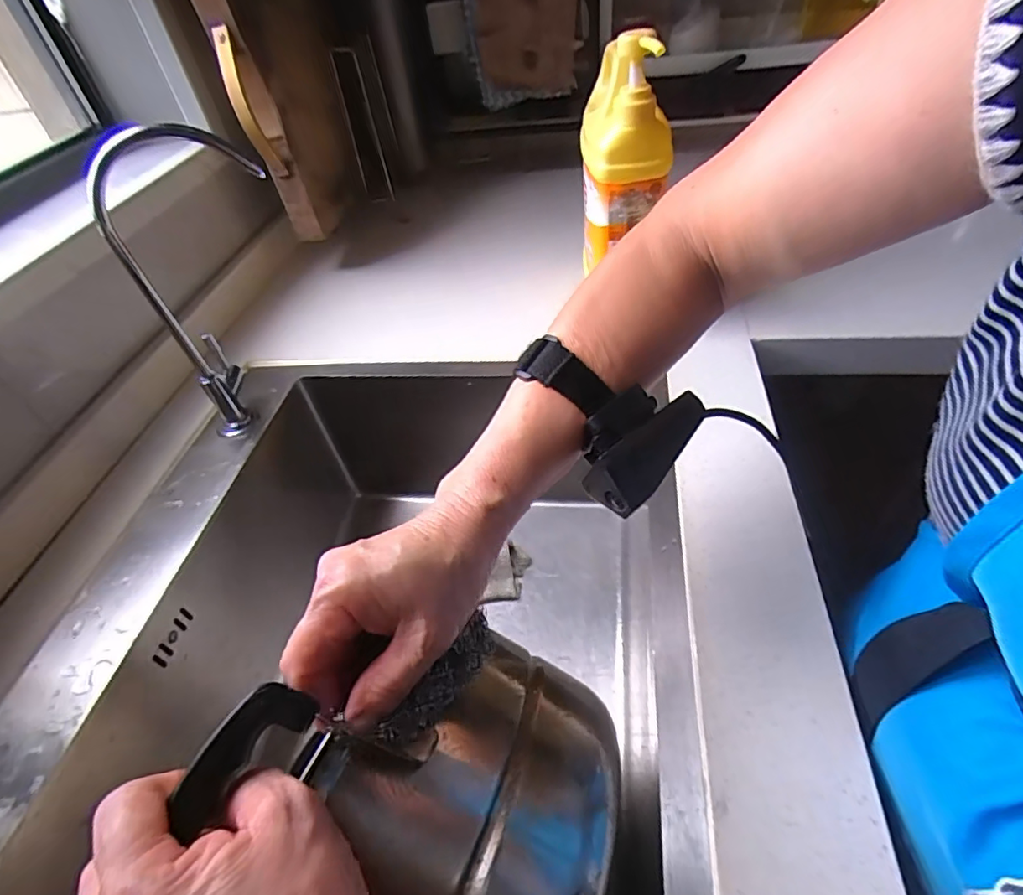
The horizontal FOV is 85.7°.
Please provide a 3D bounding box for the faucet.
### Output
[{"bbox_3d":[-0.248,-0.137,0.478,0.122,0.249,0.061,-28,48,-20],"label":"faucet"}]

